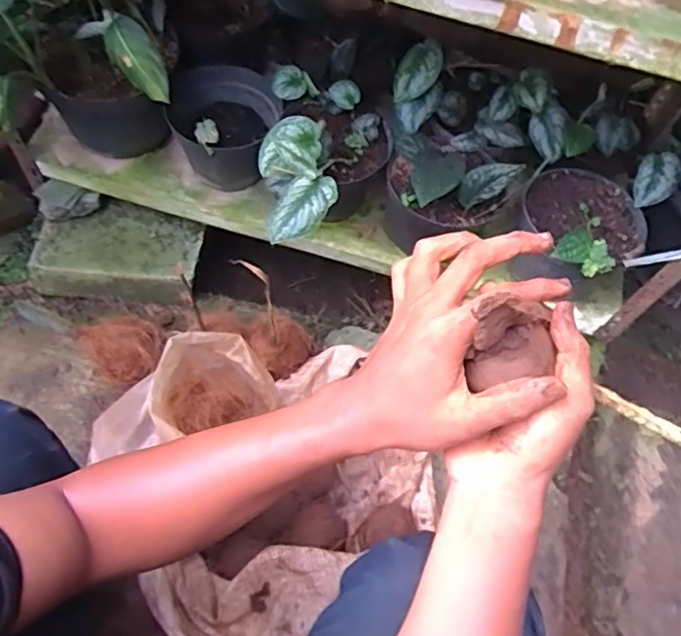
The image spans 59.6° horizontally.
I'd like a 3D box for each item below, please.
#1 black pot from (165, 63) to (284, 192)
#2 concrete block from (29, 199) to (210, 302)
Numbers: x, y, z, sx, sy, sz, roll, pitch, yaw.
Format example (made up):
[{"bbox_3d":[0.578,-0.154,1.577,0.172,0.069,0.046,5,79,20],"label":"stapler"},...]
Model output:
[{"bbox_3d":[-0.171,-0.287,0.923,0.155,0.140,0.152,2,62,-4],"label":"black pot"},{"bbox_3d":[-0.372,-0.114,1.018,0.259,0.068,0.158,1,62,-4],"label":"concrete block"}]

